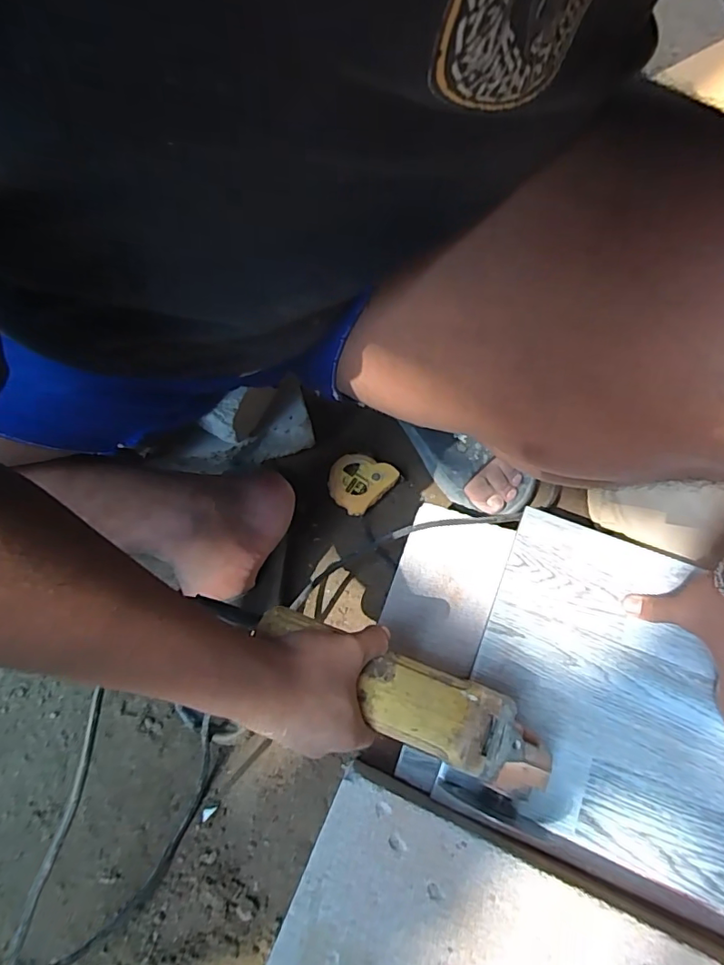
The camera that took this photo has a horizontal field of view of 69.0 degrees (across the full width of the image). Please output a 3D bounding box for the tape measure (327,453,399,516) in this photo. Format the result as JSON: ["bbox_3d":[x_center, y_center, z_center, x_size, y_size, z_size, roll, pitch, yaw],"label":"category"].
[{"bbox_3d":[-0.003,-0.002,0.620,0.074,0.030,0.063,-42,78,-11],"label":"tape measure"}]

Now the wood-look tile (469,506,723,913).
[{"bbox_3d":[0.302,0.211,0.474,0.394,0.016,0.268,20,73,12],"label":"wood-look tile"}]

